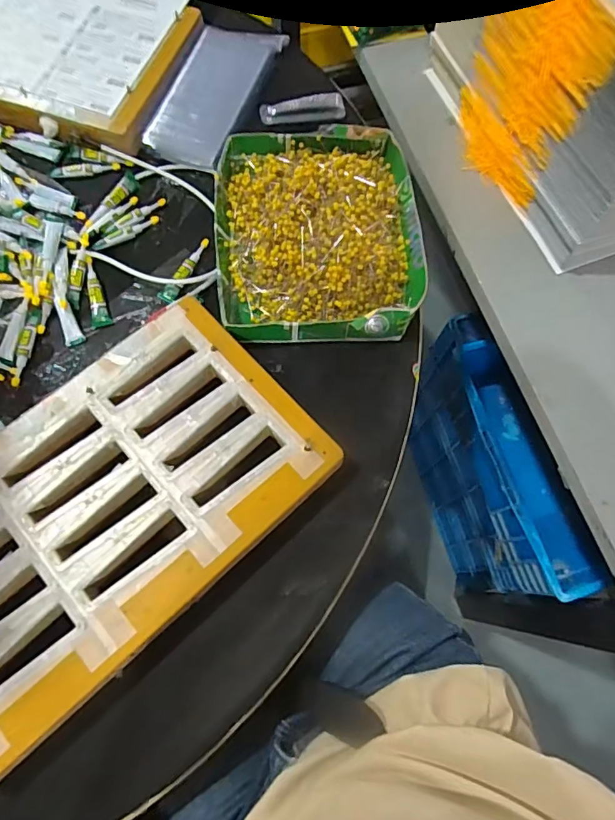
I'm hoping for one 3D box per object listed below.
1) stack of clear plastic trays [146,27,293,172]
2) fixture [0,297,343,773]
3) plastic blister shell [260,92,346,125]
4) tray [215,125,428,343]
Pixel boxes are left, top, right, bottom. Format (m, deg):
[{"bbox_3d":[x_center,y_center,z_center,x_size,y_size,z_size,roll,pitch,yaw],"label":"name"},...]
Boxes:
[{"bbox_3d":[-0.116,-0.408,0.635,0.102,0.027,0.232,17,70,5],"label":"stack of clear plastic trays"},{"bbox_3d":[-0.185,0.091,0.444,0.388,0.040,0.231,-40,76,-15],"label":"fixture"},{"bbox_3d":[-0.007,-0.390,0.639,0.106,0.012,0.037,-8,72,-4],"label":"plastic blister shell"},{"bbox_3d":[0.011,-0.202,0.549,0.216,0.054,0.266,-3,70,-3],"label":"tray"}]

